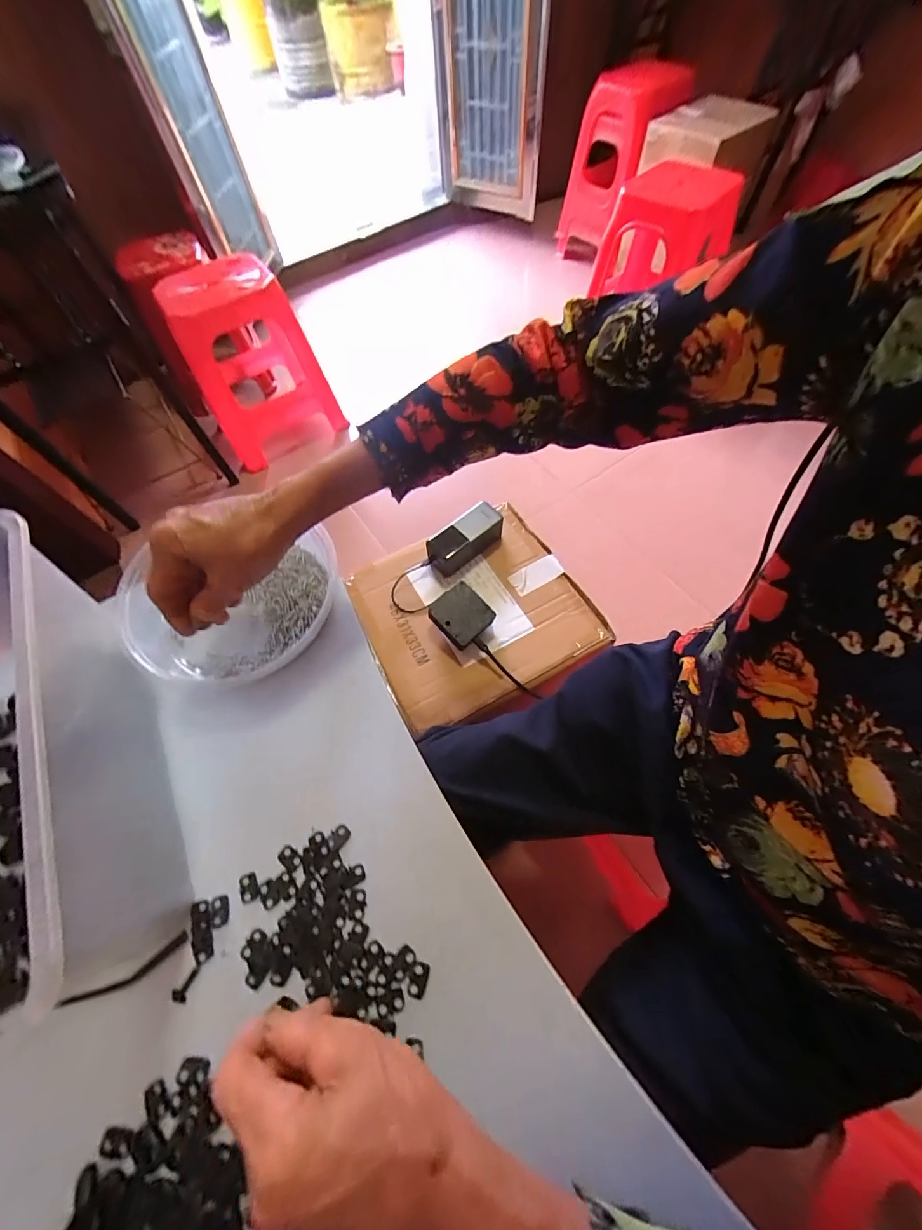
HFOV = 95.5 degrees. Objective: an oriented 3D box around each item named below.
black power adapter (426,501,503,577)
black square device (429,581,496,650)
[{"bbox_3d":[0.006,-0.124,0.694,0.134,0.054,0.057,-34,68,-15],"label":"black power adapter"},{"bbox_3d":[0.001,-0.001,0.611,0.074,0.025,0.076,-42,83,-17],"label":"black square device"}]

